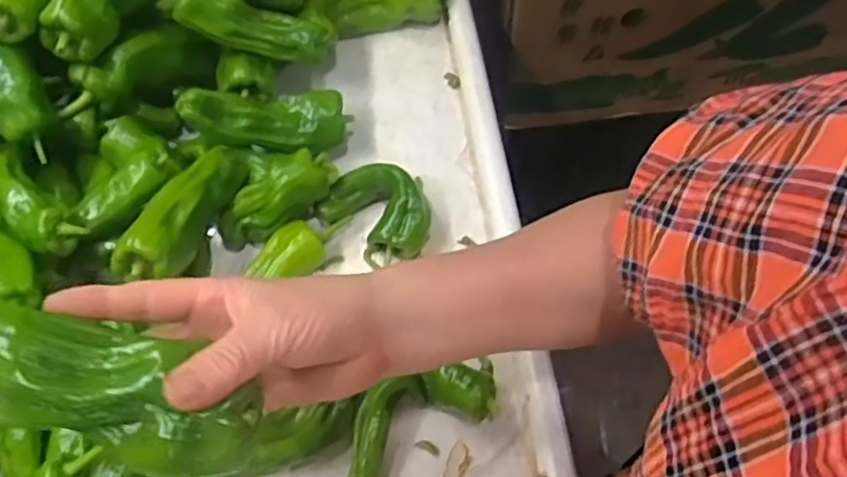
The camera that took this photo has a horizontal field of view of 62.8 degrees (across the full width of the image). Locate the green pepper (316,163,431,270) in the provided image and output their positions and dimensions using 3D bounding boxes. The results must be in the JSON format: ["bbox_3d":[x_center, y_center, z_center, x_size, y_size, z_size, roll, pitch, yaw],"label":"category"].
[{"bbox_3d":[-0.039,-0.021,0.556,0.086,0.048,0.072,-9,62,-4],"label":"green pepper"}]

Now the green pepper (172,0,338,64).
[{"bbox_3d":[-0.135,-0.176,0.573,0.130,0.032,0.043,10,58,-28],"label":"green pepper"}]

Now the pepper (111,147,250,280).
[{"bbox_3d":[-0.171,-0.024,0.515,0.041,0.027,0.144,16,44,9],"label":"pepper"}]

